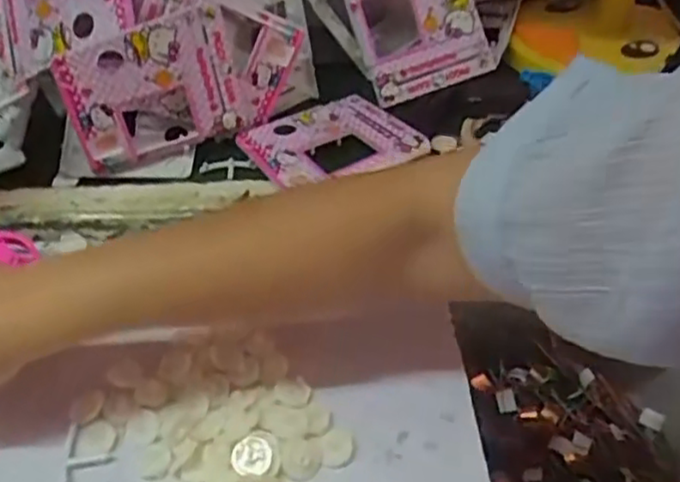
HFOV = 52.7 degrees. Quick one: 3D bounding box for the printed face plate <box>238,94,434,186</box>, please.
[{"bbox_3d":[-0.012,-0.098,0.623,0.139,0.010,0.128,-21,48,-20],"label":"printed face plate"}]

